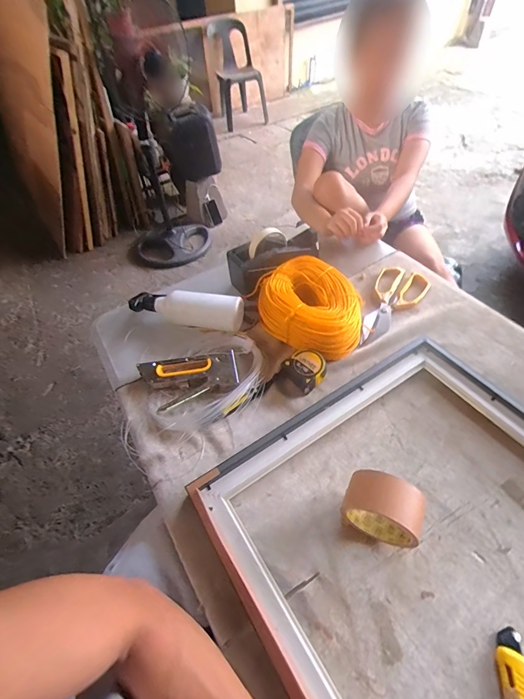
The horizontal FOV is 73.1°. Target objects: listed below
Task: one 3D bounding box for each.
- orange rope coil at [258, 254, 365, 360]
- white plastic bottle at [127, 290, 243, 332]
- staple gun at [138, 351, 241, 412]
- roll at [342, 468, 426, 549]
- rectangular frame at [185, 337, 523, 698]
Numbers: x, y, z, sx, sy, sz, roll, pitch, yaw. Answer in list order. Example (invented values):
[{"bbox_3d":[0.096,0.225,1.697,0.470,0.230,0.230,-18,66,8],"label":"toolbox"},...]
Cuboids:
[{"bbox_3d":[0.094,-0.086,0.688,0.215,0.075,0.171,32,59,28],"label":"orange rope coil"},{"bbox_3d":[-0.152,-0.088,0.728,0.236,0.075,0.072,4,50,8],"label":"white plastic bottle"},{"bbox_3d":[-0.128,0.052,0.620,0.167,0.021,0.103,-12,49,-5],"label":"staple gun"},{"bbox_3d":[0.151,0.198,0.443,0.094,0.090,0.053,19,53,20],"label":"roll"},{"bbox_3d":[0.260,0.264,0.413,0.498,0.042,0.587,-27,51,-20],"label":"rectangular frame"}]

